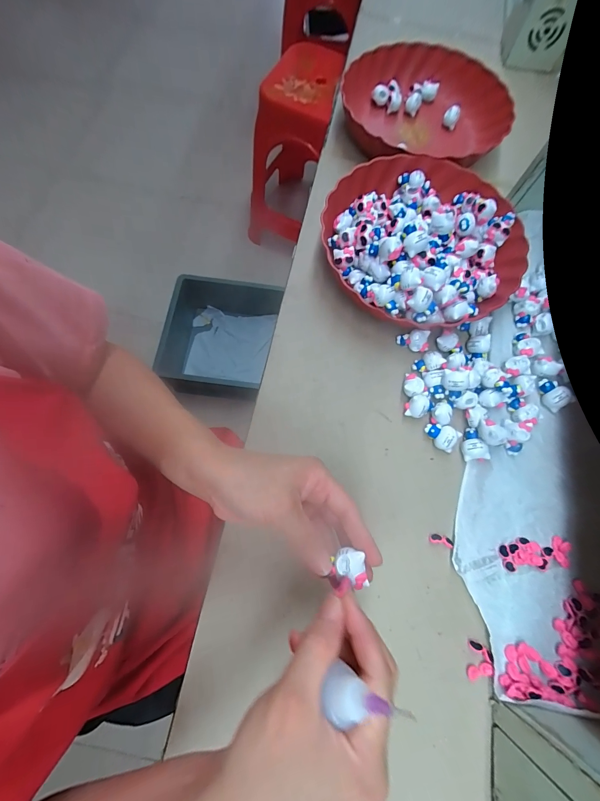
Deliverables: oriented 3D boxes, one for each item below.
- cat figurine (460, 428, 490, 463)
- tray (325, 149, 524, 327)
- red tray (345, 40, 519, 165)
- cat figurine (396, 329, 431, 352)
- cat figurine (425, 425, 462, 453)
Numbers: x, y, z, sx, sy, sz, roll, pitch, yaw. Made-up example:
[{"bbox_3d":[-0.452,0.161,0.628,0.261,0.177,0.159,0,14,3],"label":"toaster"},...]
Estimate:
[{"bbox_3d":[0.184,0.047,0.340,0.022,0.013,0.035,-12,73,-6],"label":"cat figurine"},{"bbox_3d":[0.150,-0.203,0.392,0.246,0.077,0.233,-30,76,-11],"label":"tray"},{"bbox_3d":[0.187,-0.426,0.486,0.244,0.065,0.236,-3,72,-3],"label":"red tray"},{"bbox_3d":[0.134,-0.070,0.379,0.035,0.021,0.019,8,72,0],"label":"cat figurine"},{"bbox_3d":[0.152,0.039,0.346,0.035,0.017,0.025,27,73,6],"label":"cat figurine"}]

